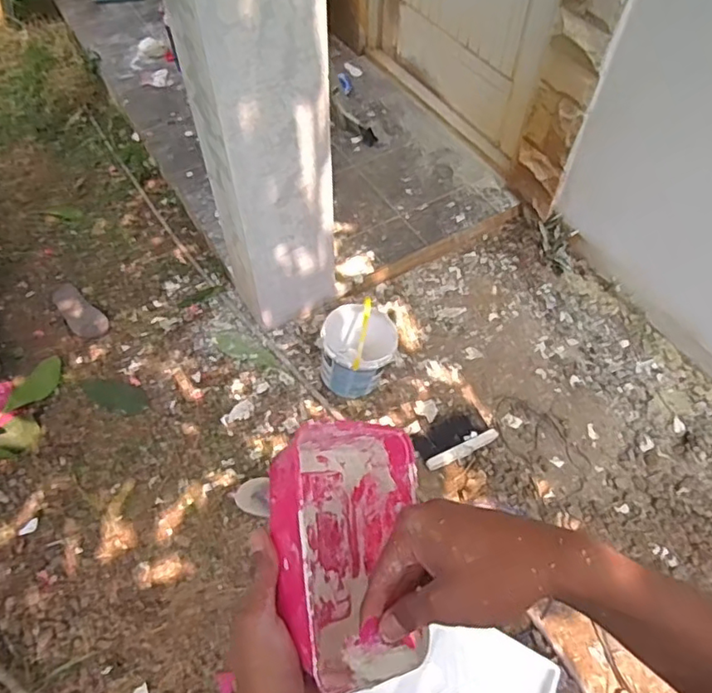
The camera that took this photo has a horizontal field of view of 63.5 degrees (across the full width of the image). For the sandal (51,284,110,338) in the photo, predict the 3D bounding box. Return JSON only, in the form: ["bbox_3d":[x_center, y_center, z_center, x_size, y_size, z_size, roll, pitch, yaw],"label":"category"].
[{"bbox_3d":[-0.858,-0.113,1.771,0.255,0.033,0.092,40,63,21],"label":"sandal"}]

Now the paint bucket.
[{"bbox_3d":[0.008,-0.006,1.579,0.197,0.255,0.210,1,56,-2],"label":"paint bucket"}]

